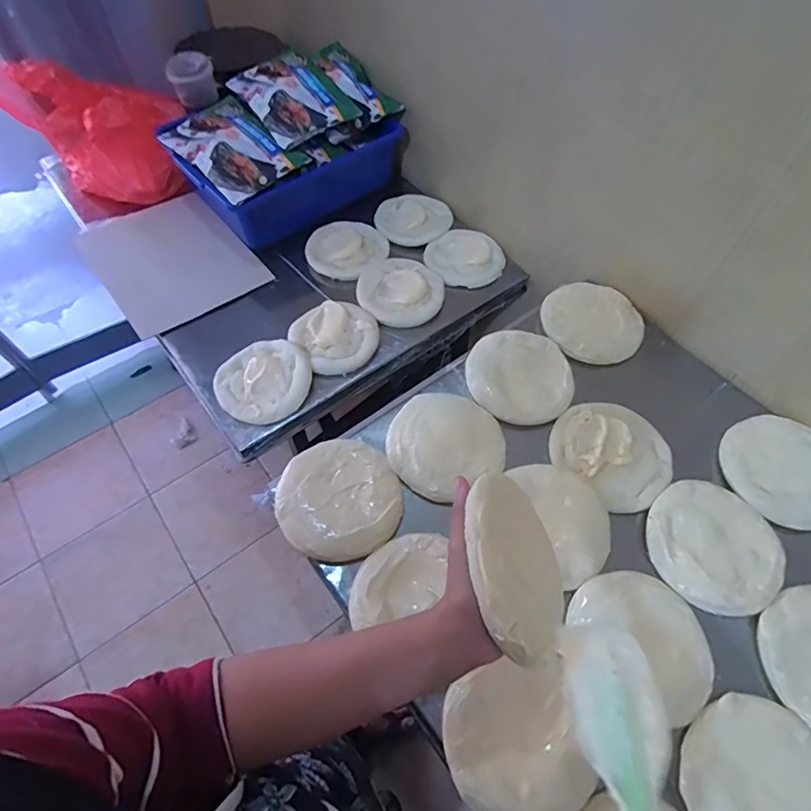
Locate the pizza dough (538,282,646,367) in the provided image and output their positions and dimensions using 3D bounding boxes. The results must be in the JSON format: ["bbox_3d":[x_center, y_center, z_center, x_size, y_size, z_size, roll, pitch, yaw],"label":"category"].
[{"bbox_3d":[0.280,-0.130,0.749,0.143,0.025,0.141,-2,60,4],"label":"pizza dough"}]

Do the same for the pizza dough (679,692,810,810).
[{"bbox_3d":[0.331,0.350,0.452,0.151,0.013,0.139,0,58,-1],"label":"pizza dough"}]

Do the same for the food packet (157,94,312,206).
[{"bbox_3d":[-0.313,-0.469,0.892,0.156,0.045,0.240,-39,66,-22],"label":"food packet"}]

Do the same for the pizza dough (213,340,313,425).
[{"bbox_3d":[-0.219,-0.041,0.774,0.142,0.023,0.140,0,58,-1],"label":"pizza dough"}]

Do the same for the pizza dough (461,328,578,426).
[{"bbox_3d":[0.157,-0.043,0.683,0.144,0.018,0.137,0,58,-1],"label":"pizza dough"}]

